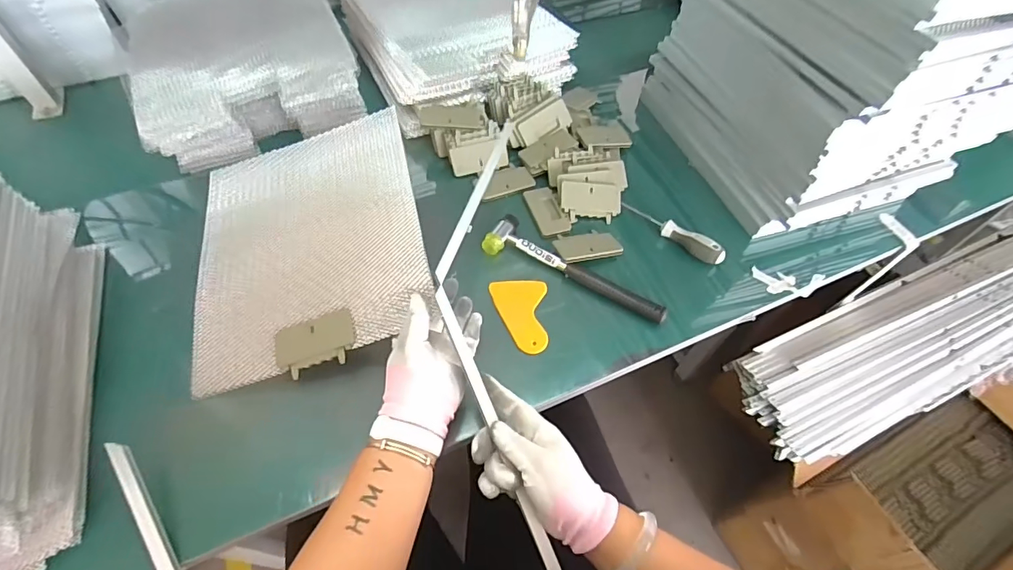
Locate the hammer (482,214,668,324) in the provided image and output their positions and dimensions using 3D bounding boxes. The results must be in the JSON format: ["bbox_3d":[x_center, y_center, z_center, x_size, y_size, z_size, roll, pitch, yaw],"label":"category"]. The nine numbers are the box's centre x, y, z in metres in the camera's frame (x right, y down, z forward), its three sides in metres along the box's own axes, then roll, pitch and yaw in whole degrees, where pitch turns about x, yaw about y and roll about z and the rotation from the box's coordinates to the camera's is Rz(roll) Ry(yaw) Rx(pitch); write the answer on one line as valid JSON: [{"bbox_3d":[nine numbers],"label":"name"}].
[{"bbox_3d":[0.082,-0.011,0.598,0.241,0.026,0.055,31,59,17],"label":"hammer"}]

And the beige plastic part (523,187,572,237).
[{"bbox_3d":[0.057,-0.106,0.665,0.045,0.009,0.091,-15,57,-13],"label":"beige plastic part"}]

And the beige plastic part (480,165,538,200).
[{"bbox_3d":[-0.002,-0.152,0.695,0.081,0.012,0.047,-17,58,-14],"label":"beige plastic part"}]

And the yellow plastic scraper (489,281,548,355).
[{"bbox_3d":[0.015,0.037,0.575,0.068,0.007,0.095,0,58,4],"label":"yellow plastic scraper"}]

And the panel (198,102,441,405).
[{"bbox_3d":[-0.239,-0.061,0.569,0.272,0.013,0.323,-19,61,2],"label":"panel"}]

